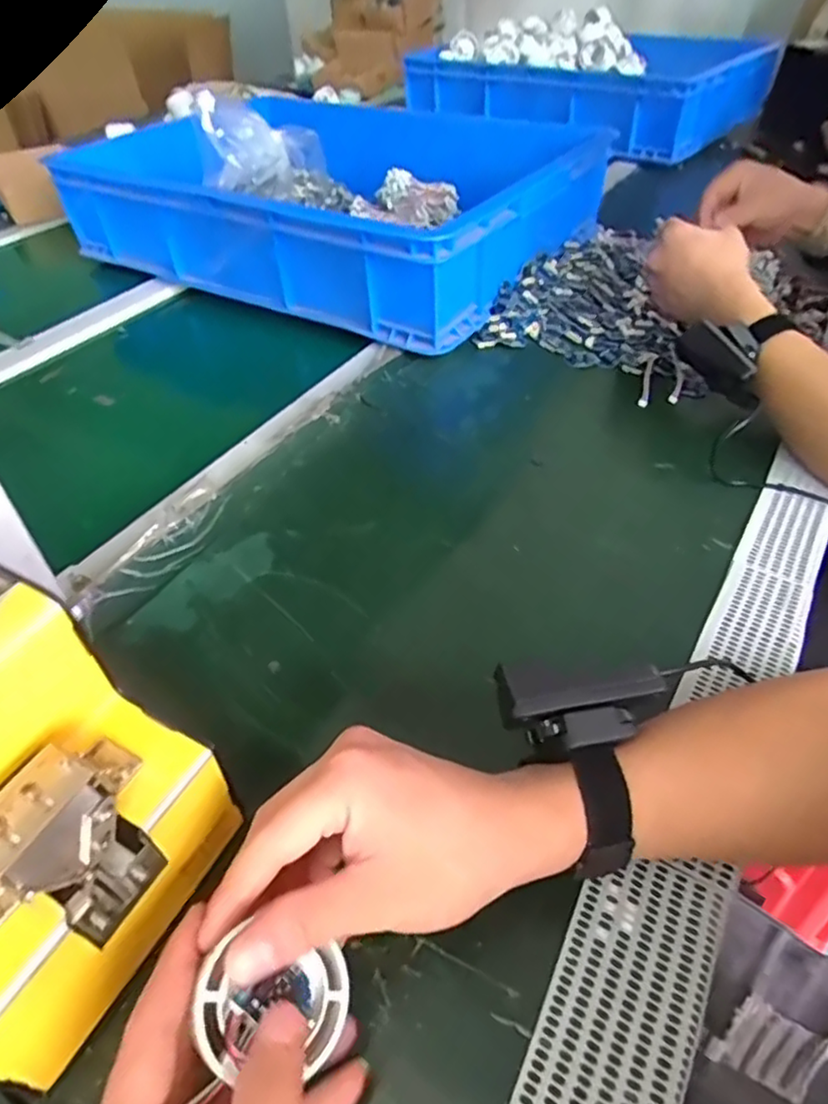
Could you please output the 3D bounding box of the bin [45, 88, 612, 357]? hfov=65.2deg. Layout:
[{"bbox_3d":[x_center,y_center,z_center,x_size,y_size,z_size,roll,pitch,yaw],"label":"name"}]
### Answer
[{"bbox_3d":[-0.117,-0.440,0.801,0.574,0.129,0.343,26,51,21],"label":"bin"}]

